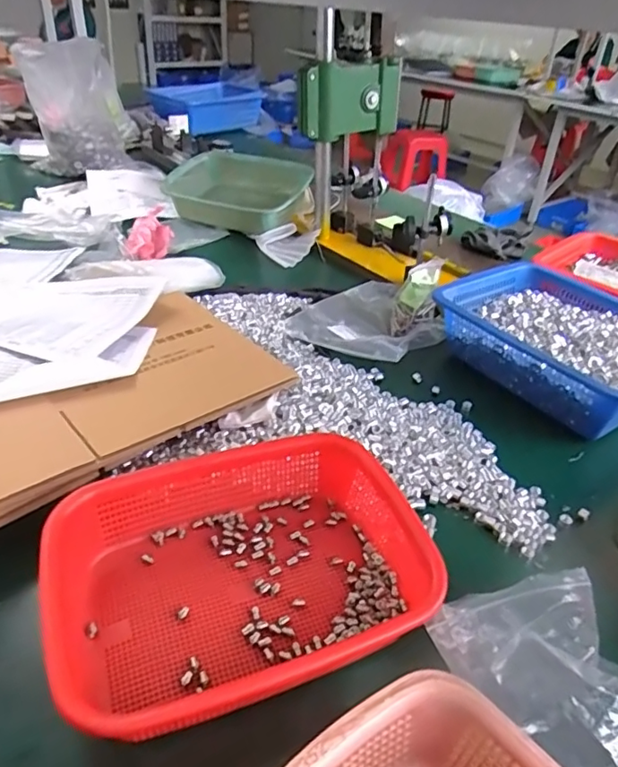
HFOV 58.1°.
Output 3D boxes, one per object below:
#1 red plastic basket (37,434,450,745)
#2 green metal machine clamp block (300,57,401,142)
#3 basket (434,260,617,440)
[{"bbox_3d":[-0.046,0.152,0.461,0.311,0.069,0.211,-12,38,-20],"label":"red plastic basket"},{"bbox_3d":[0.076,-0.509,1.004,0.190,0.120,0.068,-25,44,-34],"label":"green metal machine clamp block"},{"bbox_3d":[0.364,-0.057,0.786,0.243,0.093,0.313,-22,42,-31],"label":"basket"}]

